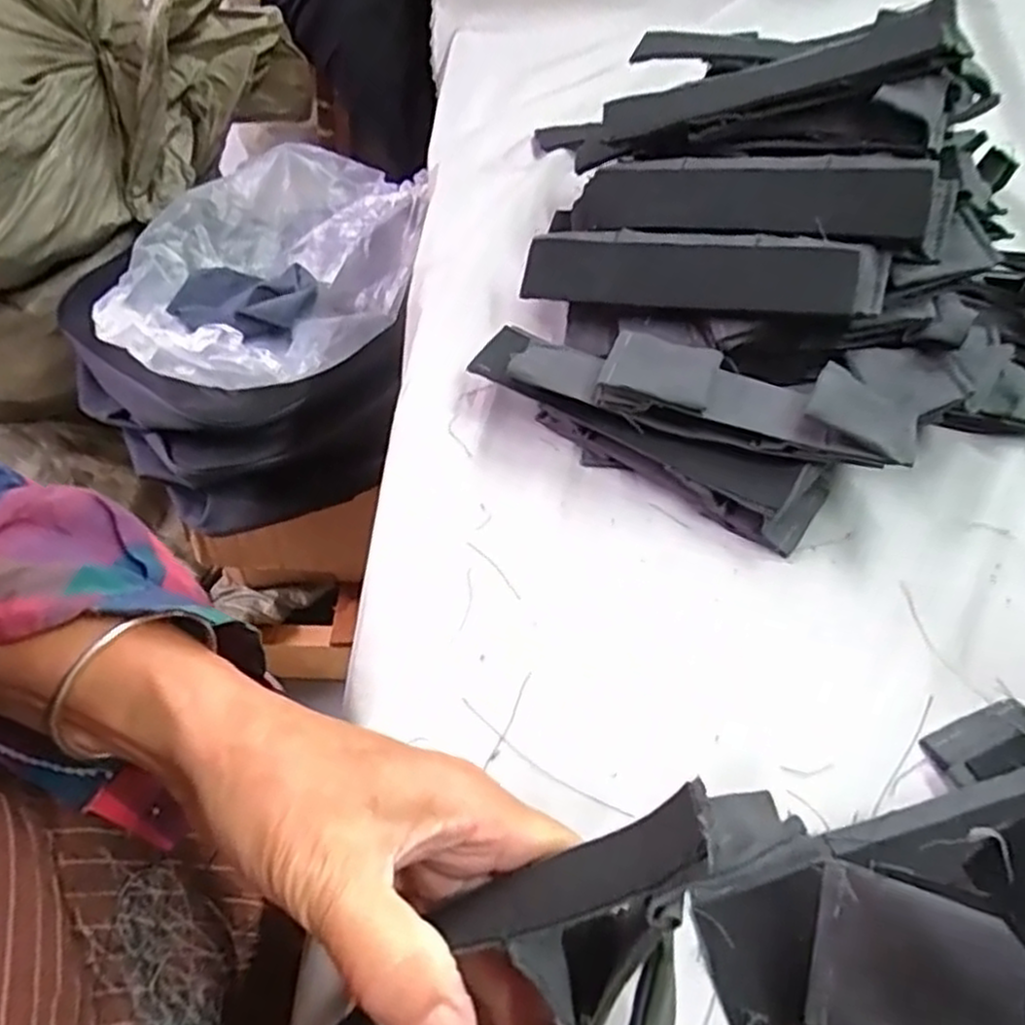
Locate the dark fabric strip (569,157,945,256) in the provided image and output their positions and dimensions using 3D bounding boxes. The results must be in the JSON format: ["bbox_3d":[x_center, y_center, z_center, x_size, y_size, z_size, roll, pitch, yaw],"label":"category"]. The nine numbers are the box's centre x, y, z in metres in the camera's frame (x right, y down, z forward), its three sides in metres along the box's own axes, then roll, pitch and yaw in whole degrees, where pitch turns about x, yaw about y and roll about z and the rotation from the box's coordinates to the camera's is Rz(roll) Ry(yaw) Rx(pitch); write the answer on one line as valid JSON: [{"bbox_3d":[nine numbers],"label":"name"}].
[{"bbox_3d":[0.133,-0.178,0.428,0.195,0.012,0.055,12,72,20],"label":"dark fabric strip"}]

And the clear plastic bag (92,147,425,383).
[{"bbox_3d":[-0.304,-0.311,0.932,0.329,0.101,0.391,26,52,22],"label":"clear plastic bag"}]

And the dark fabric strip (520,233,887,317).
[{"bbox_3d":[0.102,-0.136,0.429,0.195,0.010,0.043,9,74,19],"label":"dark fabric strip"}]

